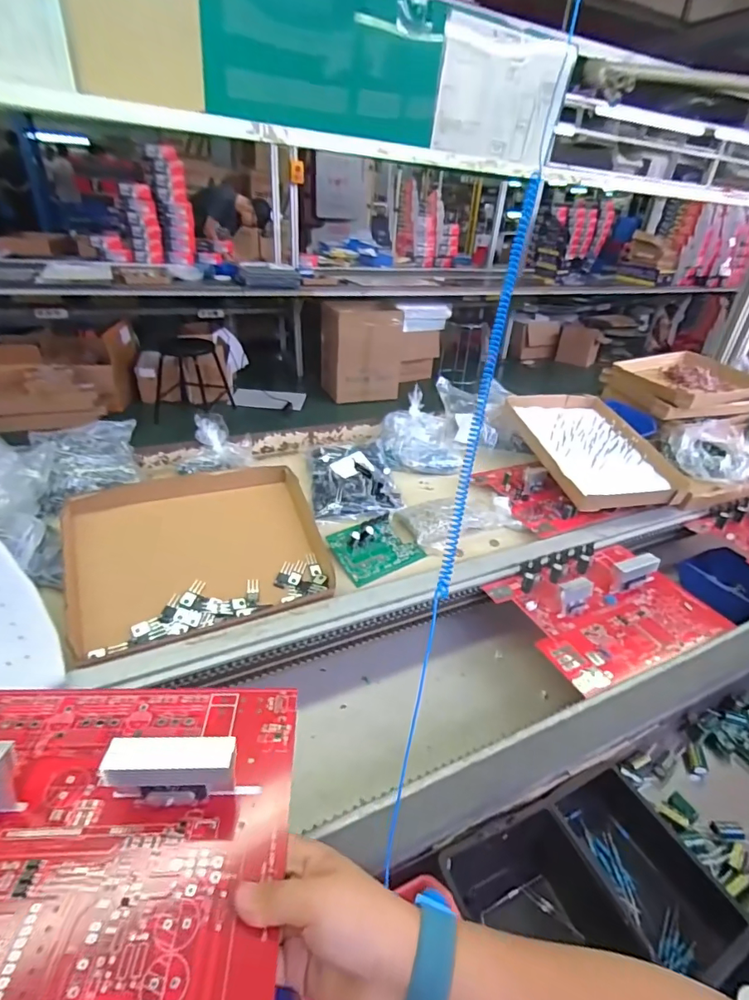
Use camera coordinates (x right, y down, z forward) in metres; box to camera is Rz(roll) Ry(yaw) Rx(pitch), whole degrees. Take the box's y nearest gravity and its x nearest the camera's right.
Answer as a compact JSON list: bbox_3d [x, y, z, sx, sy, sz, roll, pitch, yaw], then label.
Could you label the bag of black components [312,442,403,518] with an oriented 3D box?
[{"bbox_3d":[-0.041,-0.046,0.853,0.155,0.035,0.187,-7,48,-13],"label":"bag of black components"}]

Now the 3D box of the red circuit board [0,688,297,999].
[{"bbox_3d":[-0.195,0.188,0.288,0.276,0.051,0.201,0,30,-5],"label":"red circuit board"}]

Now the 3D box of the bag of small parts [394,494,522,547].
[{"bbox_3d":[0.141,0.026,0.802,0.205,0.054,0.105,-12,33,-24],"label":"bag of small parts"}]

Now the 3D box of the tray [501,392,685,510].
[{"bbox_3d":[0.425,-0.112,0.951,0.267,0.056,0.349,-7,46,-19],"label":"tray"}]

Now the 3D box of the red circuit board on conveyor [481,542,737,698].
[{"bbox_3d":[0.331,0.135,0.658,0.290,0.041,0.204,-12,33,-23],"label":"red circuit board on conveyor"}]

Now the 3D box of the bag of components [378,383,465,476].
[{"bbox_3d":[0.098,-0.136,0.970,0.171,0.107,0.188,5,30,3],"label":"bag of components"}]

